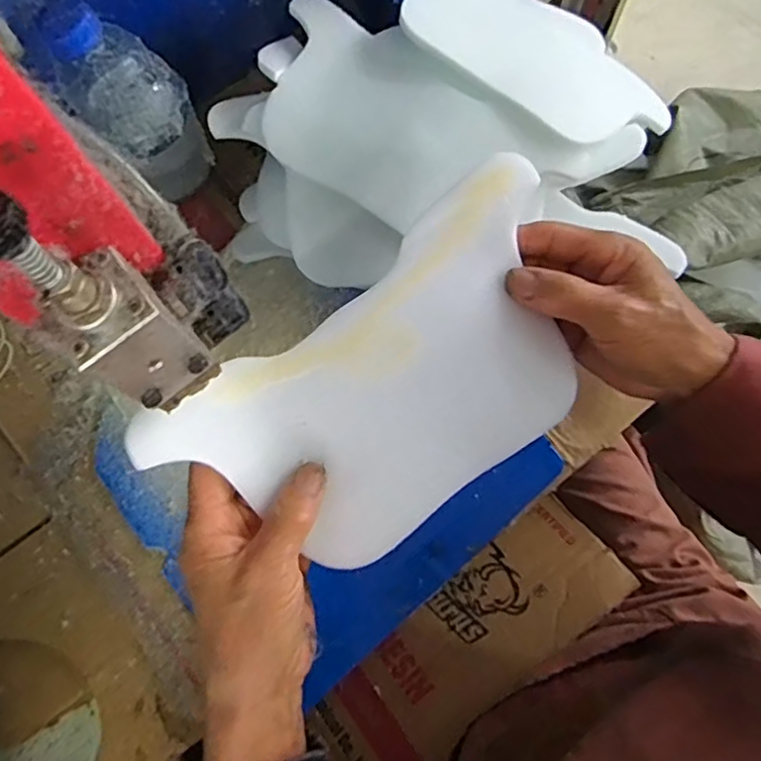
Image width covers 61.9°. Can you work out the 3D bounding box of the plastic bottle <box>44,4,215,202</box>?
[{"bbox_3d":[-0.192,-0.216,0.517,0.086,0.165,0.067,-36,78,-8],"label":"plastic bottle"}]

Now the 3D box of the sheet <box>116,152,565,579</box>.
[{"bbox_3d":[0.011,0.005,0.338,0.235,0.018,0.131,-37,96,-3],"label":"sheet"}]

